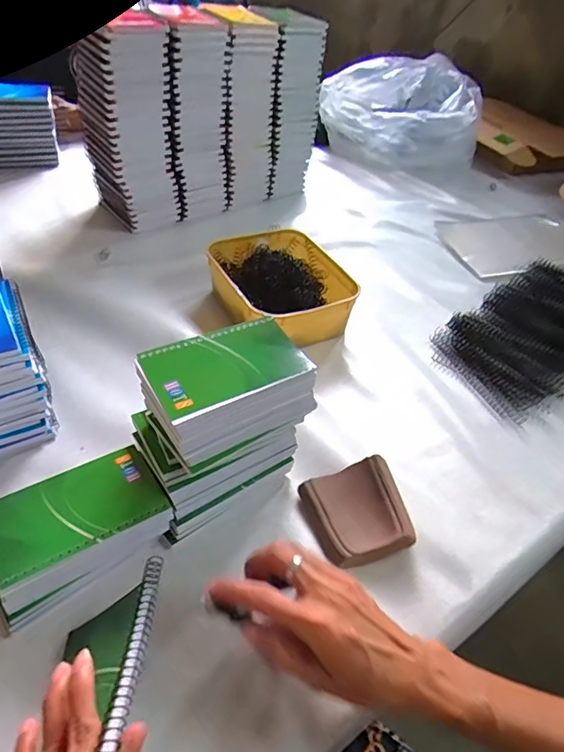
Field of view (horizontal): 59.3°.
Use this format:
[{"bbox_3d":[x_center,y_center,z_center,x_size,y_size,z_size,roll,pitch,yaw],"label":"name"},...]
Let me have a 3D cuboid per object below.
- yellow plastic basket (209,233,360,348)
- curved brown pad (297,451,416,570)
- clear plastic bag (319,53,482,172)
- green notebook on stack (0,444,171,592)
[{"bbox_3d":[-0.005,-0.120,0.682,0.170,0.079,0.209,-17,47,-24],"label":"yellow plastic basket"},{"bbox_3d":[0.071,0.125,0.454,0.082,0.027,0.089,-10,45,-17],"label":"curved brown pad"},{"bbox_3d":[0.278,-0.602,1.144,0.352,0.181,0.260,20,44,14],"label":"clear plastic bag"},{"bbox_3d":[-0.166,0.105,0.399,0.128,0.006,0.079,-22,49,-28],"label":"green notebook on stack"}]

